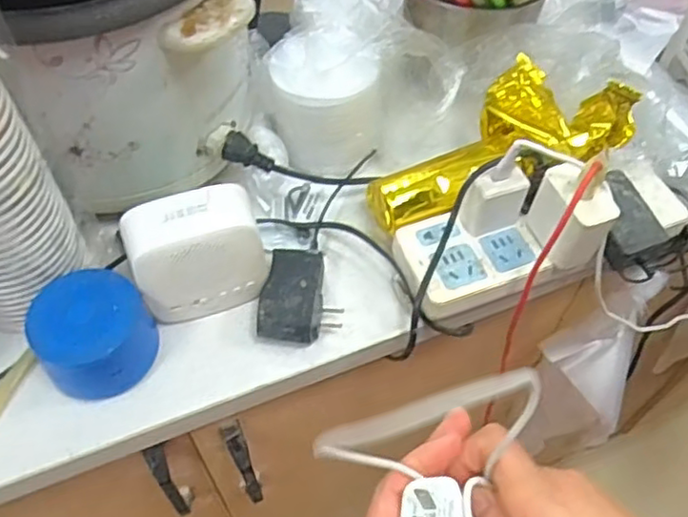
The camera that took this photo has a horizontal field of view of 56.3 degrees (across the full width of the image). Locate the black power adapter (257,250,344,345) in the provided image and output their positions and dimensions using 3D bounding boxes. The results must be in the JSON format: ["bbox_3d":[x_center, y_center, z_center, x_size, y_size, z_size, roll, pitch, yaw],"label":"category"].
[{"bbox_3d":[-0.033,0.029,0.479,0.056,0.024,0.073,1,54,0],"label":"black power adapter"}]

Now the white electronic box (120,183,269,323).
[{"bbox_3d":[-0.103,-0.003,0.454,0.087,0.080,0.045,-14,55,-11],"label":"white electronic box"}]

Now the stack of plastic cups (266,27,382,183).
[{"bbox_3d":[-0.020,-0.135,0.544,0.087,0.090,0.094,-24,58,-17],"label":"stack of plastic cups"}]

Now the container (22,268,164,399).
[{"bbox_3d":[-0.169,0.051,0.440,0.073,0.053,0.069,0,54,0],"label":"container"}]

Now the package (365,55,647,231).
[{"bbox_3d":[0.110,-0.095,0.509,0.208,0.066,0.114,-24,55,11],"label":"package"}]

